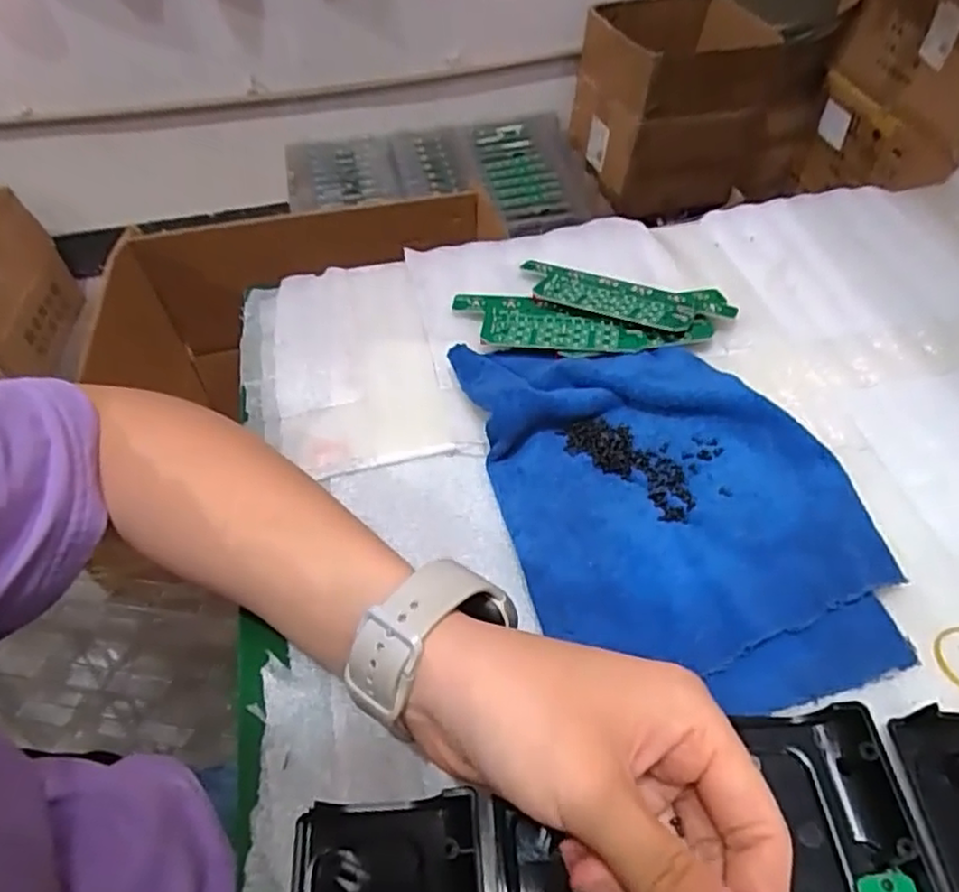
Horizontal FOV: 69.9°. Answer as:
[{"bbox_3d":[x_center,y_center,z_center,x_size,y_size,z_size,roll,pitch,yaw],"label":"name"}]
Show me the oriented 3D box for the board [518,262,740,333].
[{"bbox_3d":[0.088,-0.091,0.423,0.129,0.006,0.057,13,38,11],"label":"board"}]

